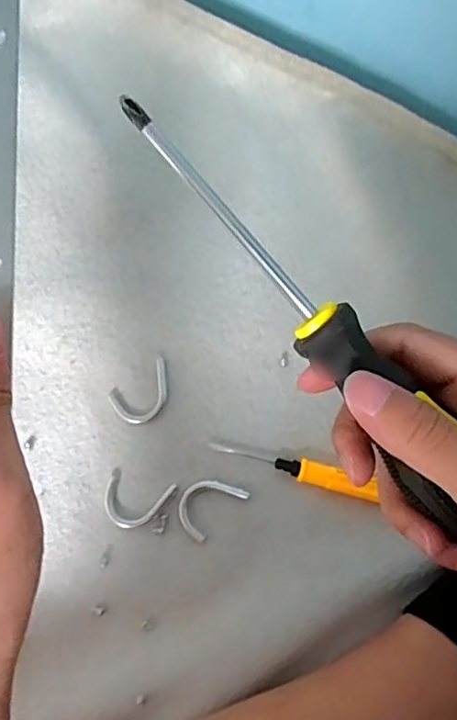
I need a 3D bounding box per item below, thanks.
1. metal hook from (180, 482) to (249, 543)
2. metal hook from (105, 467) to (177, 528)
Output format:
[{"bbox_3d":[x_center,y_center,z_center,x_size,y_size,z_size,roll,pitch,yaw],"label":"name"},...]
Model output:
[{"bbox_3d":[-0.013,0.090,0.364,0.043,0.004,0.030,-42,79,-13],"label":"metal hook"},{"bbox_3d":[-0.059,0.090,0.363,0.042,0.004,0.033,17,73,3],"label":"metal hook"}]

